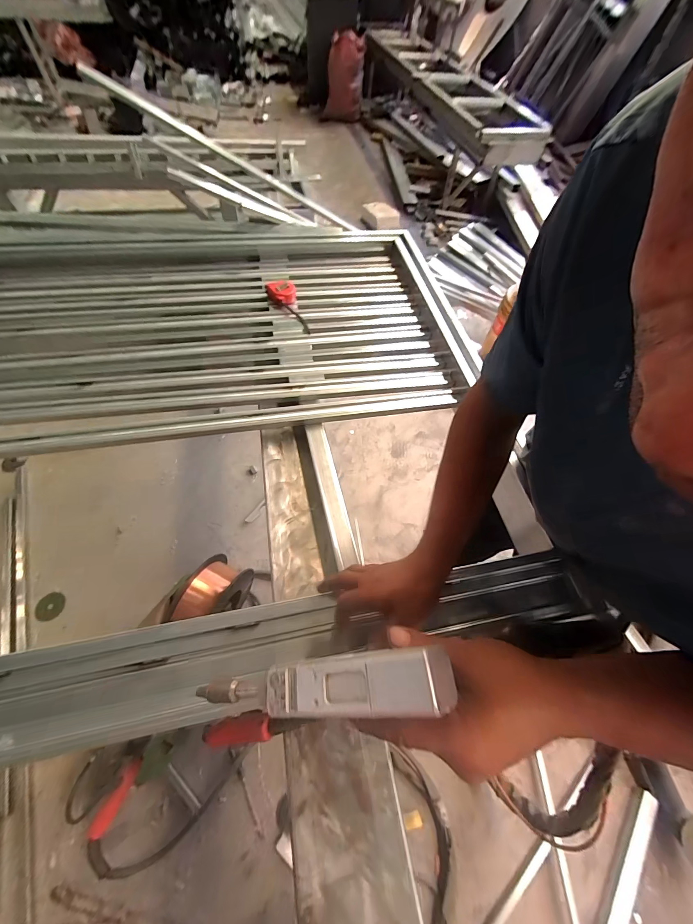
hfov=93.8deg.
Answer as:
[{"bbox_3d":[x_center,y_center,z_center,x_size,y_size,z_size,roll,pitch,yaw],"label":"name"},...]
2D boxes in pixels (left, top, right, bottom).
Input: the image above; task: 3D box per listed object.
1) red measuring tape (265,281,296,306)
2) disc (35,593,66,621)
[{"bbox_3d":[-0.172,-0.451,0.865,0.076,0.031,0.080,-16,62,-13],"label":"red measuring tape"},{"bbox_3d":[-1.032,0.503,1.128,0.080,0.005,0.087,6,63,-12],"label":"disc"}]

